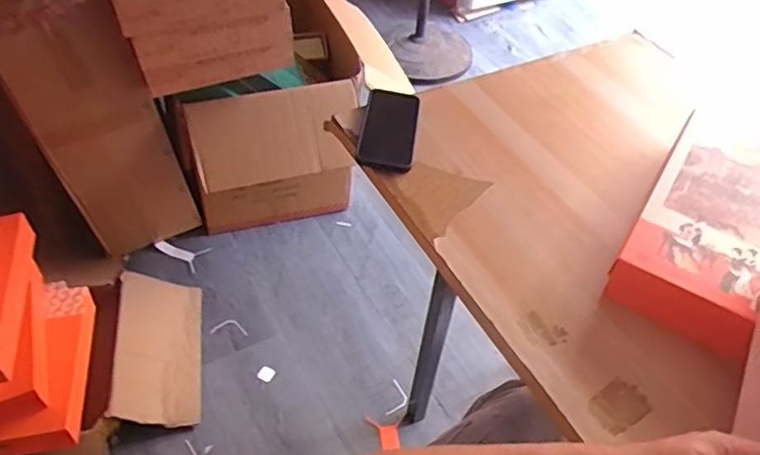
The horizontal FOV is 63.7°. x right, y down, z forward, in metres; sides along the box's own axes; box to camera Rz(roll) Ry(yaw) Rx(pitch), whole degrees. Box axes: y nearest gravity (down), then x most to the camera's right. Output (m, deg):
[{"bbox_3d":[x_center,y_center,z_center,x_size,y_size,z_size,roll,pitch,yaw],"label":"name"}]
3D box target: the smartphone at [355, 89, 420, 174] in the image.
[{"bbox_3d":[0.014,-0.141,0.860,0.074,0.013,0.161,13,53,-4],"label":"smartphone"}]

